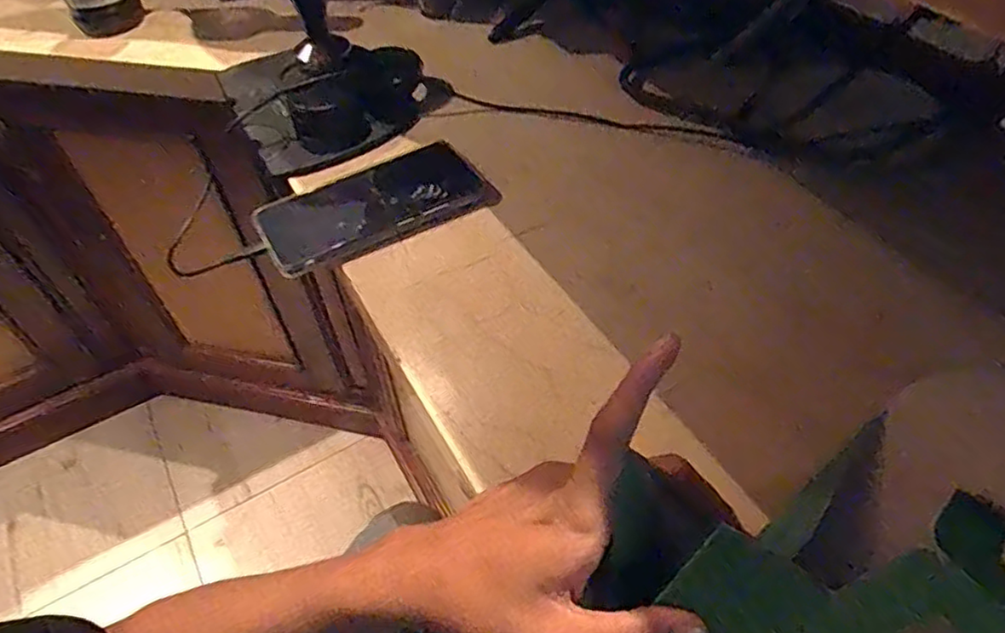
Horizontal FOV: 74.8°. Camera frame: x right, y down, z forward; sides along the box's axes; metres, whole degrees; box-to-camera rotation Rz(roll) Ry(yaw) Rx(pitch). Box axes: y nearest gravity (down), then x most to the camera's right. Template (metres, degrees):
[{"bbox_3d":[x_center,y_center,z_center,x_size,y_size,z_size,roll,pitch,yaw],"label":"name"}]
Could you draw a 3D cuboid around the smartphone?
[{"bbox_3d":[-0.101,-0.091,0.516,0.173,0.016,0.093,-23,50,-17],"label":"smartphone"}]

